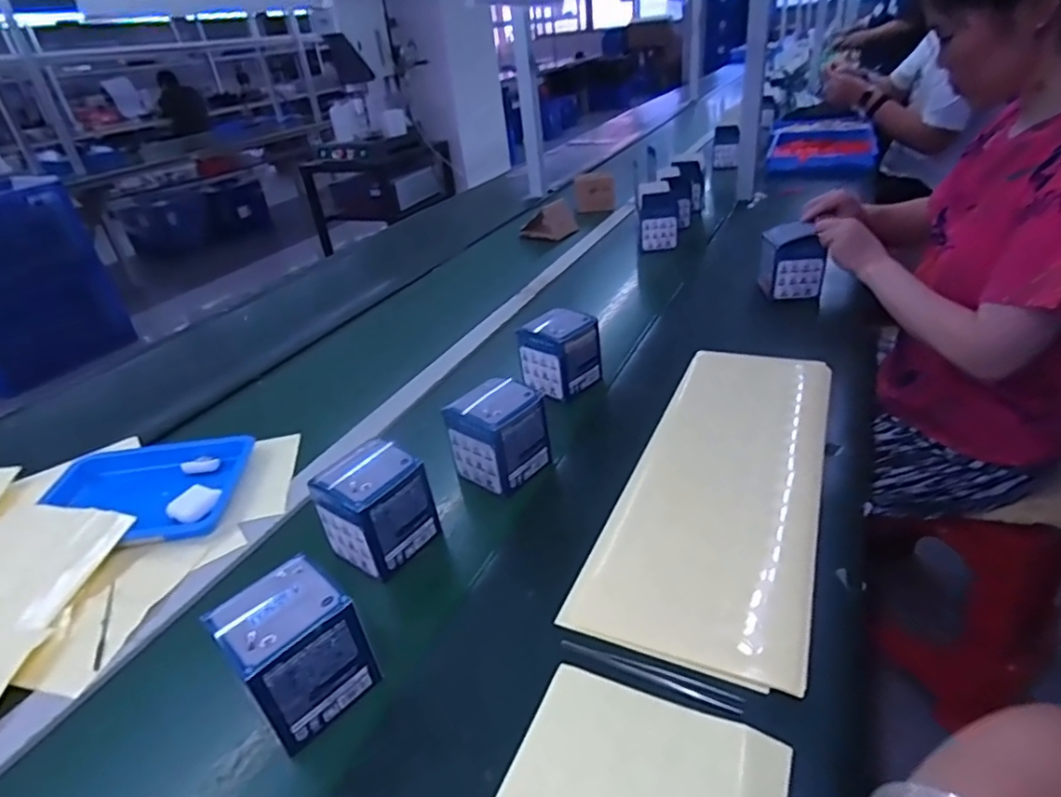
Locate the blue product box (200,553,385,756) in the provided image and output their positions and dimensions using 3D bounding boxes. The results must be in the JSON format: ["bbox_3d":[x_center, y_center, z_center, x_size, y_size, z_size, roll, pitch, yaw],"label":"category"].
[{"bbox_3d":[-0.177,0.188,0.450,0.075,0.091,0.081,23,43,38],"label":"blue product box"}]

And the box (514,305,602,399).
[{"bbox_3d":[0.044,-0.066,0.830,0.078,0.098,0.086,23,43,38],"label":"box"}]

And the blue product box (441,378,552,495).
[{"bbox_3d":[-0.037,0.039,0.670,0.085,0.092,0.082,20,41,36],"label":"blue product box"}]

